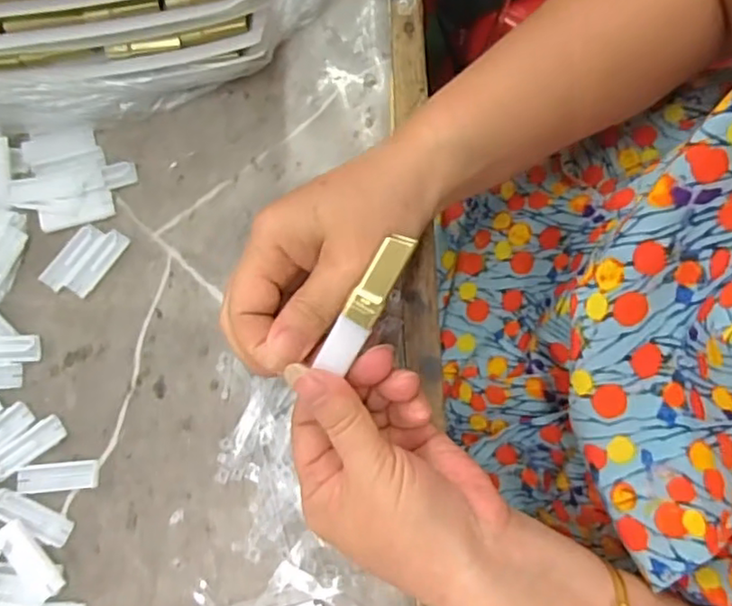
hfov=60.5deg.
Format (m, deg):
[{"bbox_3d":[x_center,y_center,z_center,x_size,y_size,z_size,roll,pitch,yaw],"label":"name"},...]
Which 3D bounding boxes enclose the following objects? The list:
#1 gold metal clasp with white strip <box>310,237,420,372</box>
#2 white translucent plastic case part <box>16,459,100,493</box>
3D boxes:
[{"bbox_3d":[0.000,0.002,0.253,0.013,0.004,0.064,33,111,7],"label":"gold metal clasp with white strip"},{"bbox_3d":[-0.162,0.091,0.327,0.042,0.004,0.014,-5,77,-1],"label":"white translucent plastic case part"}]

